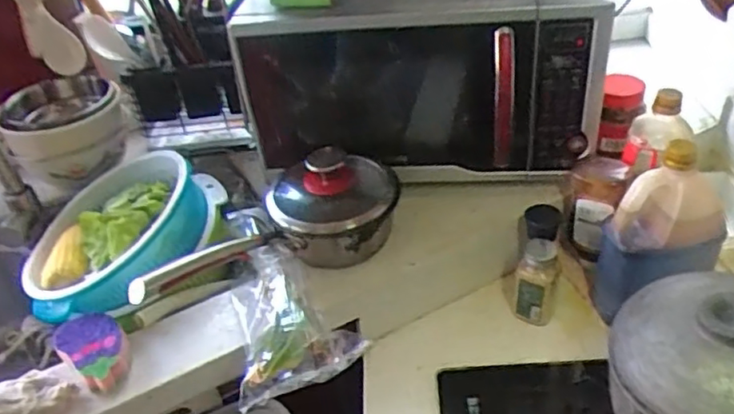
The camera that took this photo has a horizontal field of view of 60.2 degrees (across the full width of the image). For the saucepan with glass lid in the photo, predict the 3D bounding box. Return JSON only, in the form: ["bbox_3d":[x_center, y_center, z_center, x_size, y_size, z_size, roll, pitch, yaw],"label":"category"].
[{"bbox_3d":[-0.128,0.011,0.826,0.361,0.118,0.175,-20,40,-17],"label":"saucepan with glass lid"}]

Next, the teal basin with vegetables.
[{"bbox_3d":[-0.352,0.040,0.912,0.272,0.100,0.272,-16,42,14],"label":"teal basin with vegetables"}]

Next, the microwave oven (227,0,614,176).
[{"bbox_3d":[0.076,-0.240,0.953,0.479,0.260,0.297,0,38,8],"label":"microwave oven"}]

